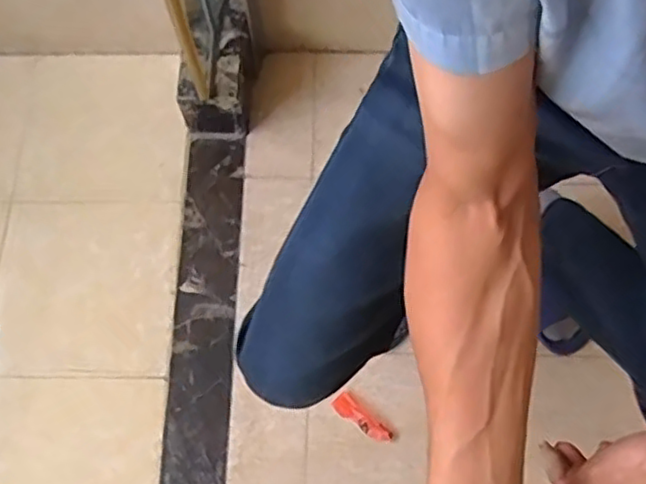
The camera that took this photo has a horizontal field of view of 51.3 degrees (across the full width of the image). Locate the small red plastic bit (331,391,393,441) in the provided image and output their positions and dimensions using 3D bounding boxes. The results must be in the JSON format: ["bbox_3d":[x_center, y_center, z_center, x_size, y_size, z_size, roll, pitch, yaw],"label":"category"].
[{"bbox_3d":[0.060,0.267,1.013,0.102,0.006,0.030,39,73,-1],"label":"small red plastic bit"}]

